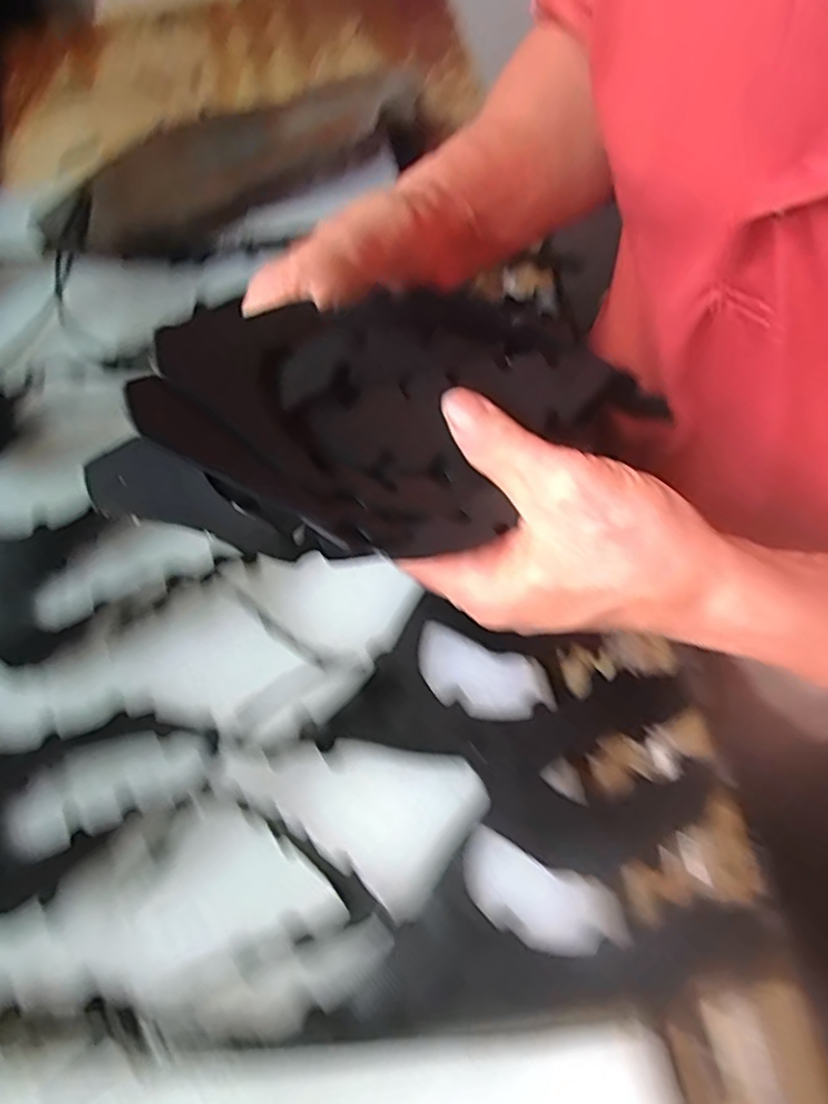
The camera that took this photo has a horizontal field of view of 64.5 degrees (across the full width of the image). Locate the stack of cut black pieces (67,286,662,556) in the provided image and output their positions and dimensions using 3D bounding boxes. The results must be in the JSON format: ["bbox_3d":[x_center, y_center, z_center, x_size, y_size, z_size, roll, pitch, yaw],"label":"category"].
[{"bbox_3d":[-0.005,-0.053,0.250,0.215,0.040,0.105,-15,81,-30],"label":"stack of cut black pieces"}]

